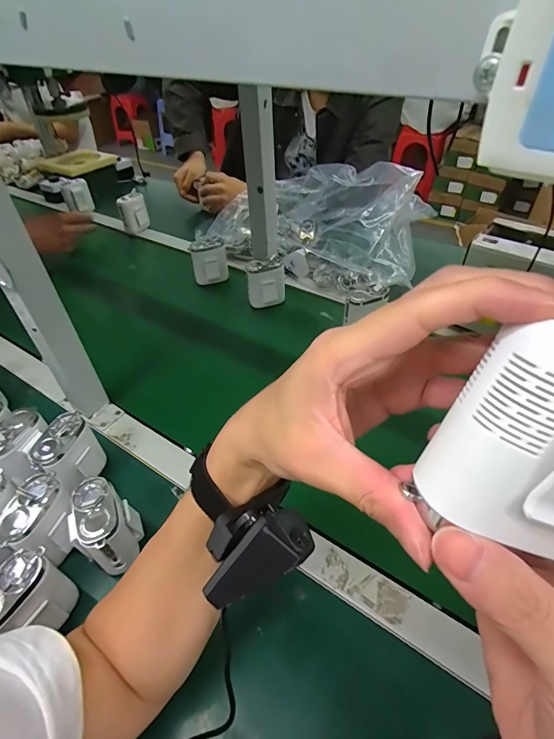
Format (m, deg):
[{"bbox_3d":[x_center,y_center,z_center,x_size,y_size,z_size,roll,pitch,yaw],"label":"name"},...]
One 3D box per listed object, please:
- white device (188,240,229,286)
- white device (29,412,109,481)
[{"bbox_3d":[-0.134,-0.210,0.789,0.070,0.082,0.037,-8,44,-5],"label":"white device"},{"bbox_3d":[-0.239,0.104,0.462,0.049,0.088,0.072,12,46,15],"label":"white device"}]

